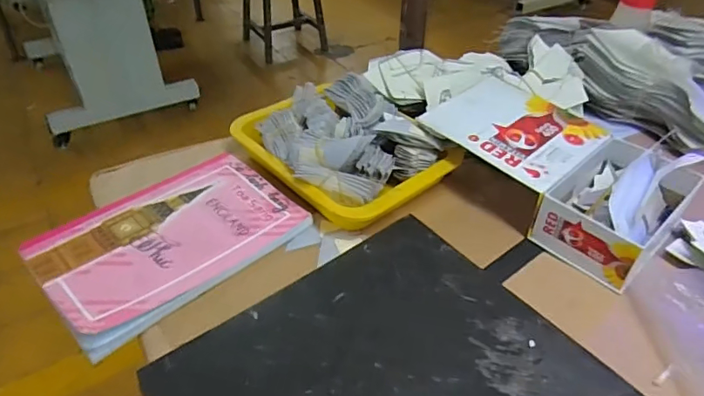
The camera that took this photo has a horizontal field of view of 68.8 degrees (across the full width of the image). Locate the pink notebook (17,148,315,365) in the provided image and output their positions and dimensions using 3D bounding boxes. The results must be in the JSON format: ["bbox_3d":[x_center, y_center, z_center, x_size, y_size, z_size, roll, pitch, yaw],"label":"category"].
[{"bbox_3d":[-0.188,0.037,0.538,0.167,0.027,0.246,34,50,31],"label":"pink notebook"}]

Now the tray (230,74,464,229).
[{"bbox_3d":[-0.010,-0.073,0.616,0.186,0.072,0.229,-26,48,-29],"label":"tray"}]

